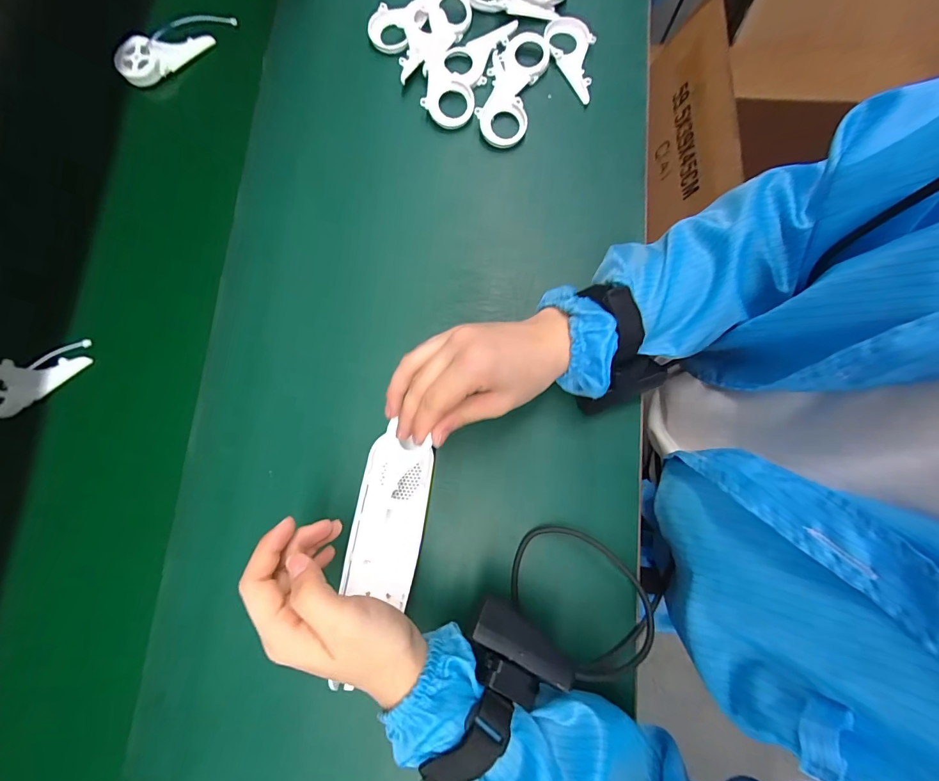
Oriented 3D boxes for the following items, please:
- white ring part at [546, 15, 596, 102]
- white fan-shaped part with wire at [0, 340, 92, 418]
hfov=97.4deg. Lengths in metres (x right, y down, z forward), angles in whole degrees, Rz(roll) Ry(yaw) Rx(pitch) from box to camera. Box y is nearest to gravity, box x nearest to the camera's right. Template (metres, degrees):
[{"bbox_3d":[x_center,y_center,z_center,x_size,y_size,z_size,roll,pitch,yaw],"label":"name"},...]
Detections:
[{"bbox_3d":[0.107,-0.333,0.408,0.045,0.009,0.092,-33,82,-6],"label":"white ring part"},{"bbox_3d":[-0.387,-0.015,0.365,0.098,0.015,0.043,-36,83,-7],"label":"white fan-shaped part with wire"}]

